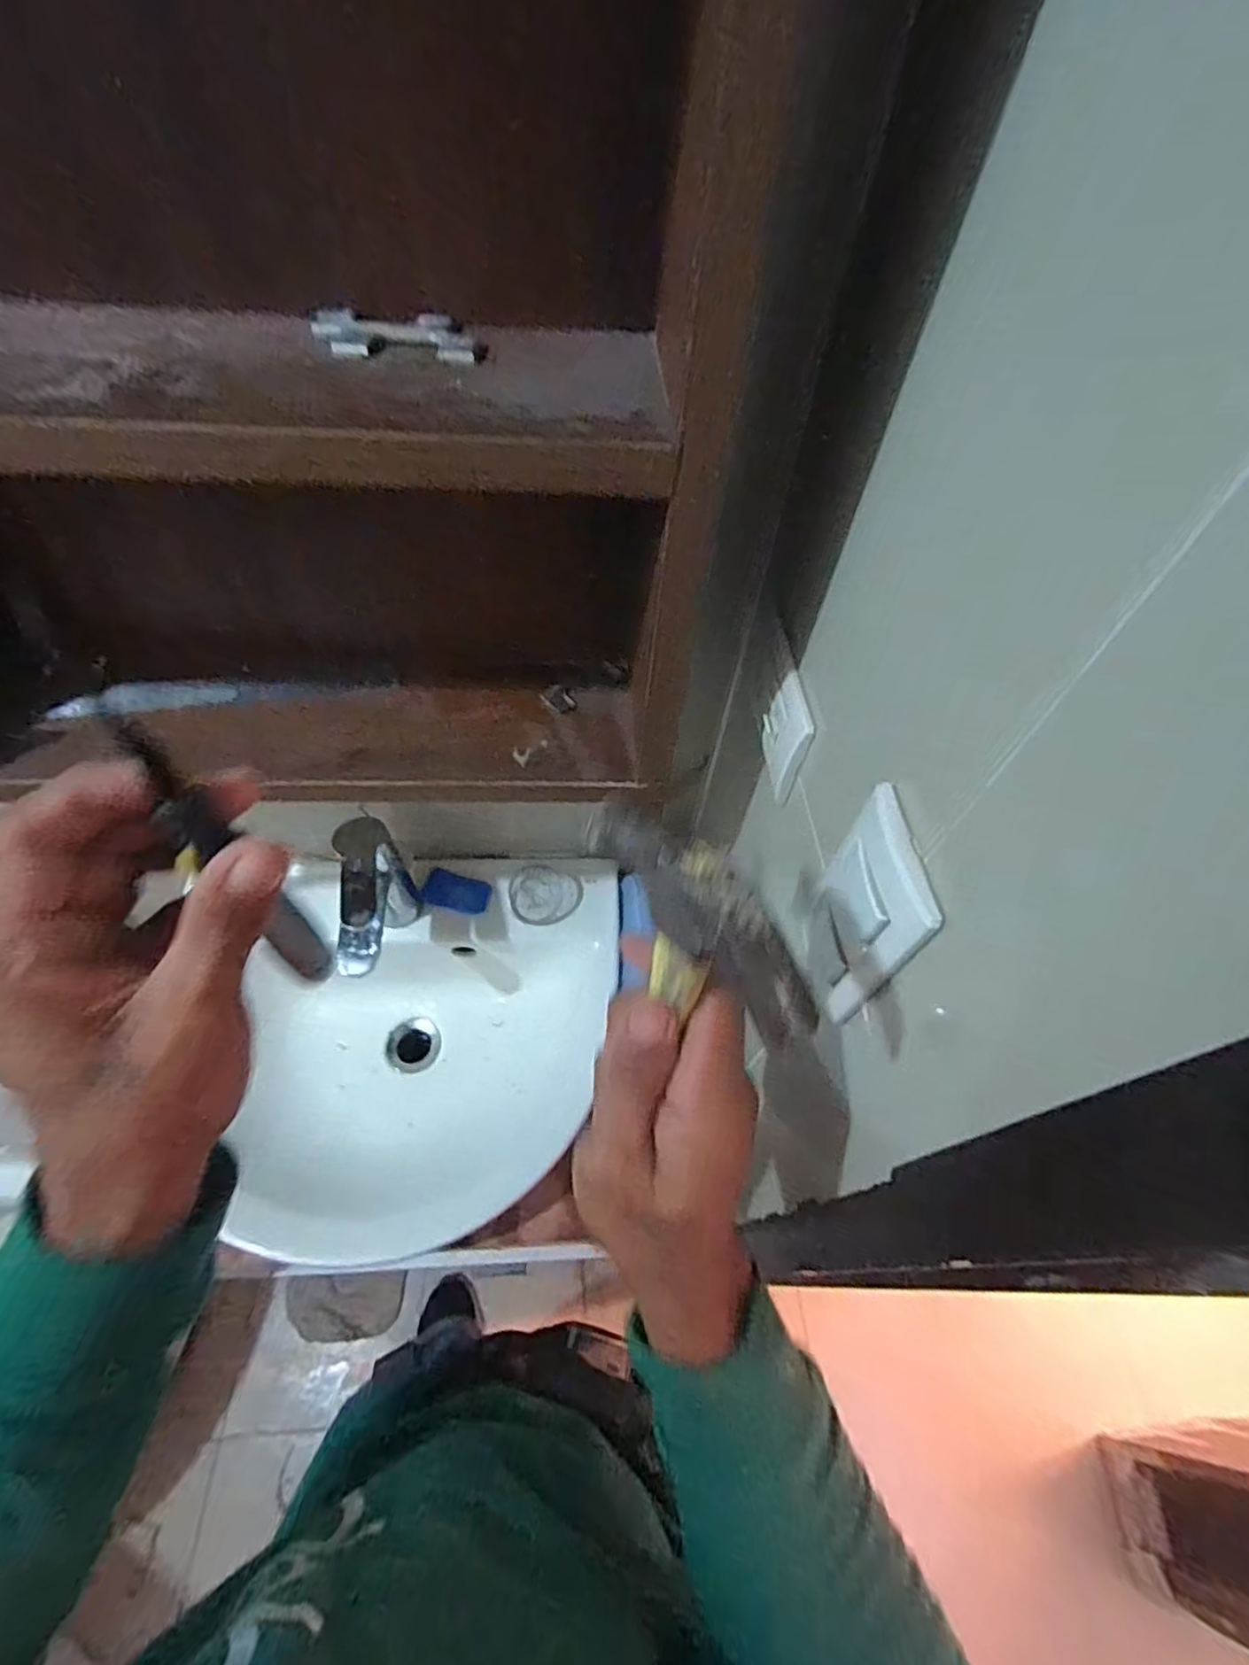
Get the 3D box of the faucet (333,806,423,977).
[{"bbox_3d":[-0.242,0.081,0.612,0.045,0.151,0.132,-3,54,-6],"label":"faucet"}]

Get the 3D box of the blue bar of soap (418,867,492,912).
[{"bbox_3d":[-0.188,0.067,0.703,0.072,0.019,0.038,11,54,4],"label":"blue bar of soap"}]

